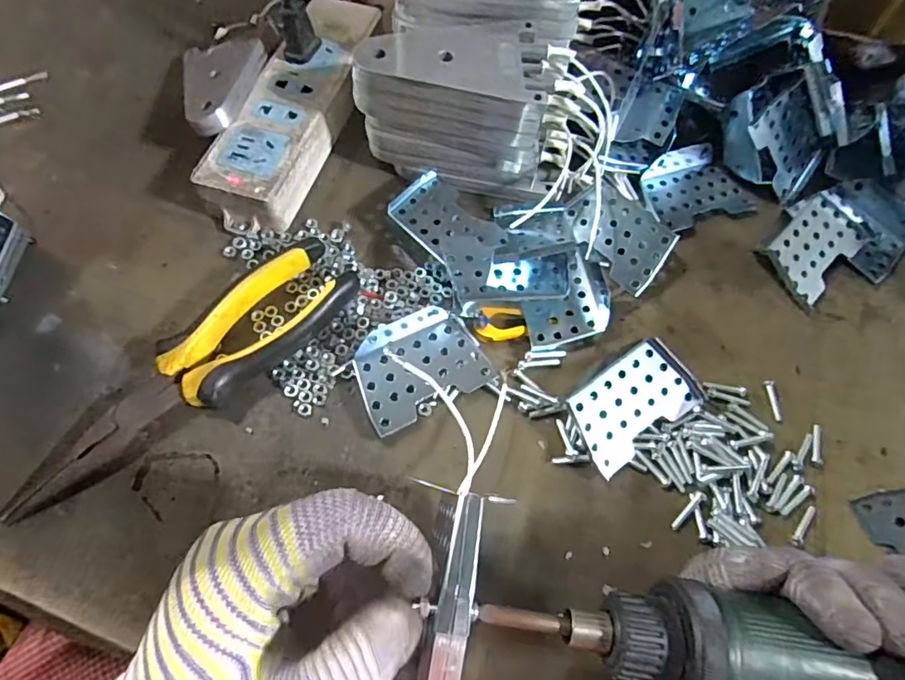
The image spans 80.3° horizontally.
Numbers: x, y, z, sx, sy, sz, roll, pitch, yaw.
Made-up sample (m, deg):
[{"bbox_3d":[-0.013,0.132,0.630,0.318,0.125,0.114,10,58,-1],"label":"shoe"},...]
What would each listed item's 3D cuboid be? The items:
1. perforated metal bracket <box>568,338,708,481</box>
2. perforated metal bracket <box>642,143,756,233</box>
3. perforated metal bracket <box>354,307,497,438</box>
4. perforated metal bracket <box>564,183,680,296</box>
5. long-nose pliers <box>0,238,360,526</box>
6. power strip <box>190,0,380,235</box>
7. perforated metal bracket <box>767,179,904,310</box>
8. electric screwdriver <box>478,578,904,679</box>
[{"bbox_3d":[0.093,0.033,0.282,0.070,0.019,0.044,-33,69,-17],"label":"perforated metal bracket"},{"bbox_3d":[0.162,-0.104,0.364,0.071,0.014,0.059,-17,65,-10],"label":"perforated metal bracket"},{"bbox_3d":[-0.019,0.013,0.290,0.068,0.010,0.054,-27,67,-15],"label":"perforated metal bracket"},{"bbox_3d":[0.102,-0.064,0.330,0.044,0.011,0.068,-43,74,2],"label":"perforated metal bracket"},{"bbox_3d":[-0.132,0.018,0.271,0.188,0.026,0.044,-41,72,-20],"label":"long-nose pliers"},{"bbox_3d":[-0.099,-0.150,0.353,0.053,0.036,0.183,15,64,6],"label":"power strip"},{"bbox_3d":[0.245,-0.063,0.341,0.102,0.022,0.062,-29,68,-16],"label":"perforated metal bracket"},{"bbox_3d":[0.131,0.119,0.190,0.240,0.035,0.044,11,63,-3],"label":"electric screwdriver"}]

